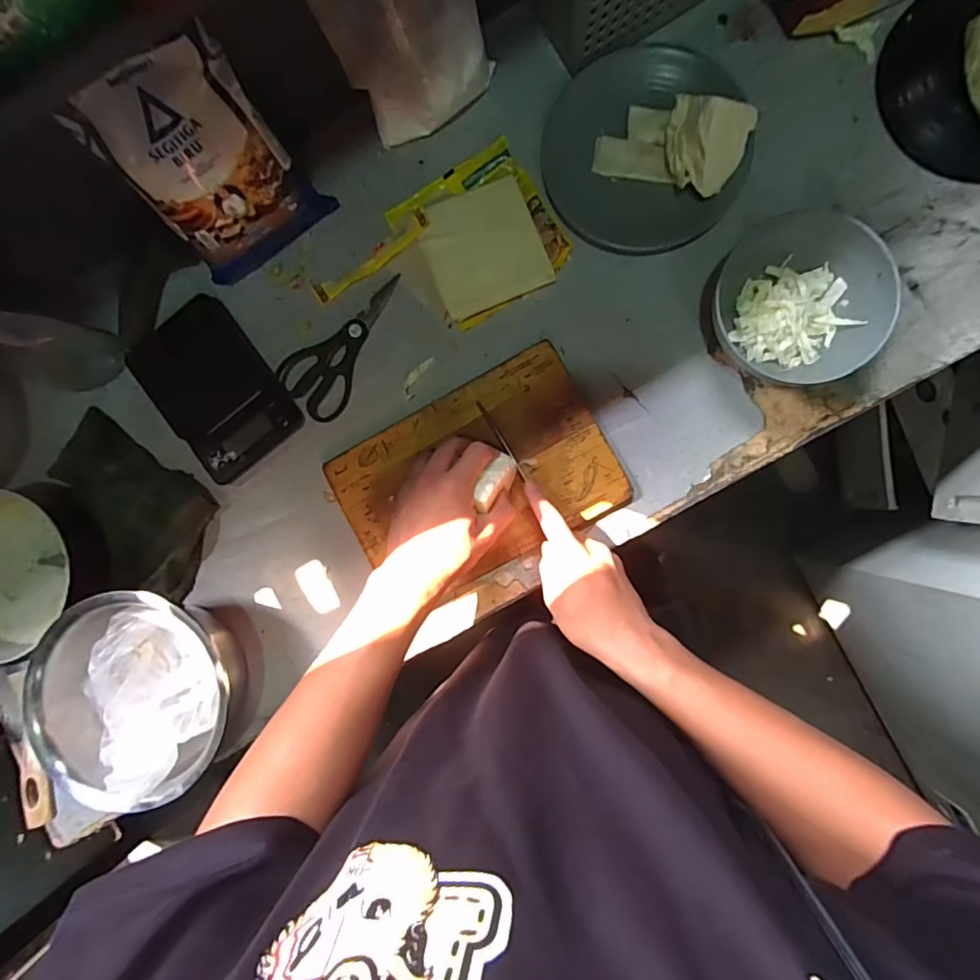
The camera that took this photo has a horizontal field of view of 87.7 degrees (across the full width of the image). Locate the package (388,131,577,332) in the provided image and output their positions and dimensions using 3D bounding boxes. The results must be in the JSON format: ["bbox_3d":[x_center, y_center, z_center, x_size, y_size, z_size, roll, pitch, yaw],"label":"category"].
[{"bbox_3d":[-0.012,-0.292,0.582,0.163,0.014,0.170,-30,88,4],"label":"package"}]

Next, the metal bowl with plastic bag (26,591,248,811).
[{"bbox_3d":[-0.372,0.212,0.564,0.211,0.115,0.200,0,90,5],"label":"metal bowl with plastic bag"}]

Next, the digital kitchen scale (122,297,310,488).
[{"bbox_3d":[-0.329,-0.121,0.609,0.132,0.016,0.203,-38,87,4],"label":"digital kitchen scale"}]

